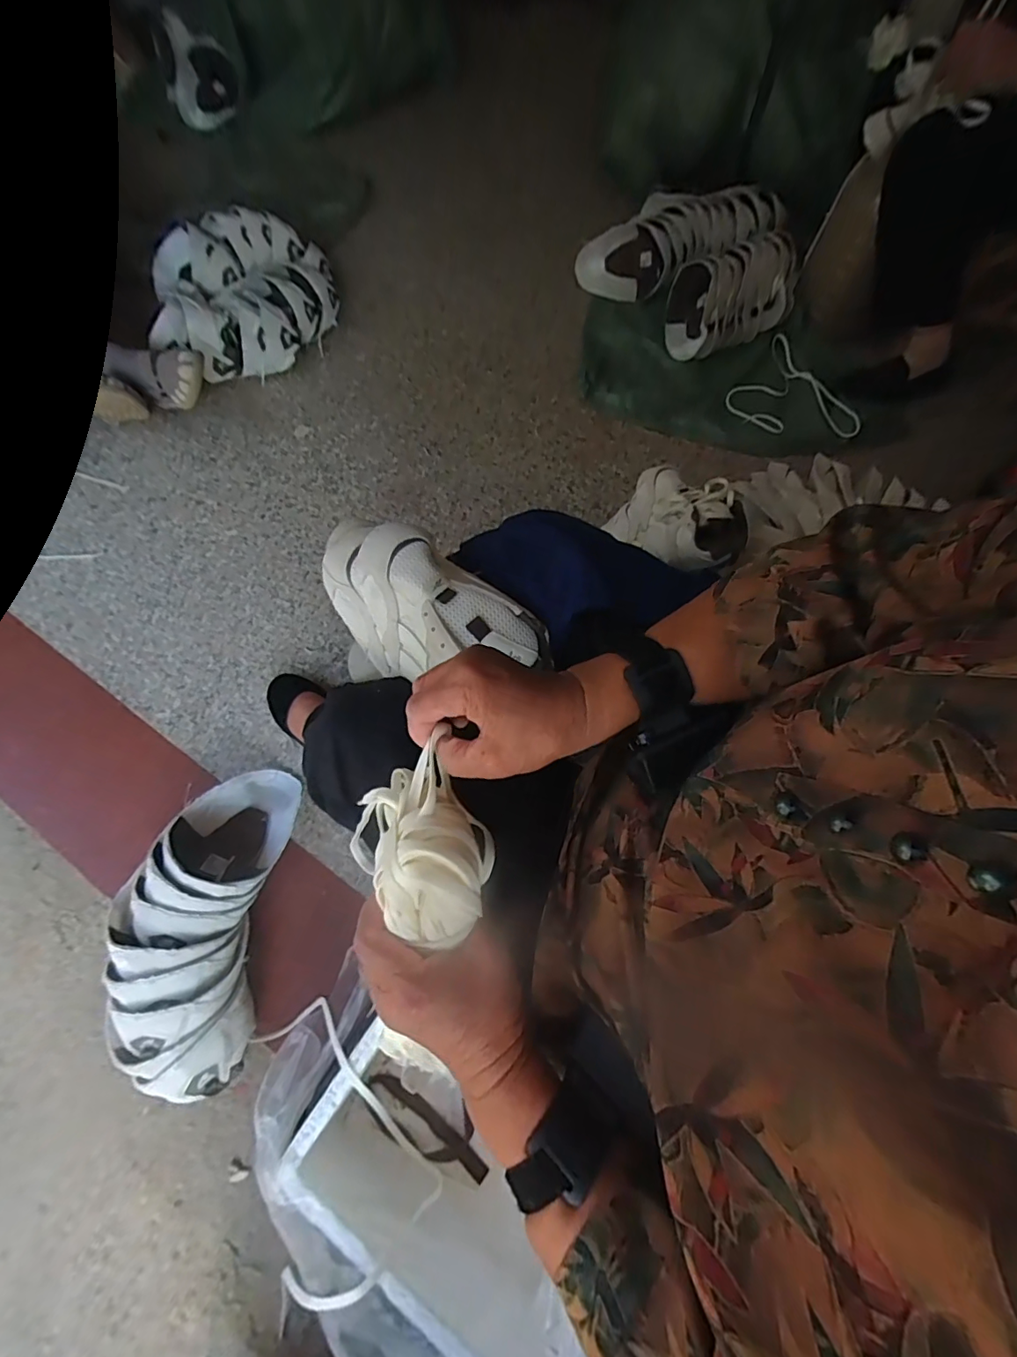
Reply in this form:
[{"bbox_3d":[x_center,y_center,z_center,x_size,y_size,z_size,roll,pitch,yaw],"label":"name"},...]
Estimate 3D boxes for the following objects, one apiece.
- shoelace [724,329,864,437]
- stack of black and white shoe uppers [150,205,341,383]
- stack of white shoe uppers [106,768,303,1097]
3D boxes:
[{"bbox_3d":[0.661,-0.639,1.120,0.275,0.052,0.263,-1,71,2],"label":"shoelace"},{"bbox_3d":[-0.624,-0.907,1.192,0.421,0.132,0.452,-17,70,-8],"label":"stack of black and white shoe uppers"},{"bbox_3d":[-0.422,0.312,0.685,0.186,0.122,0.405,-2,57,1],"label":"stack of white shoe uppers"}]

